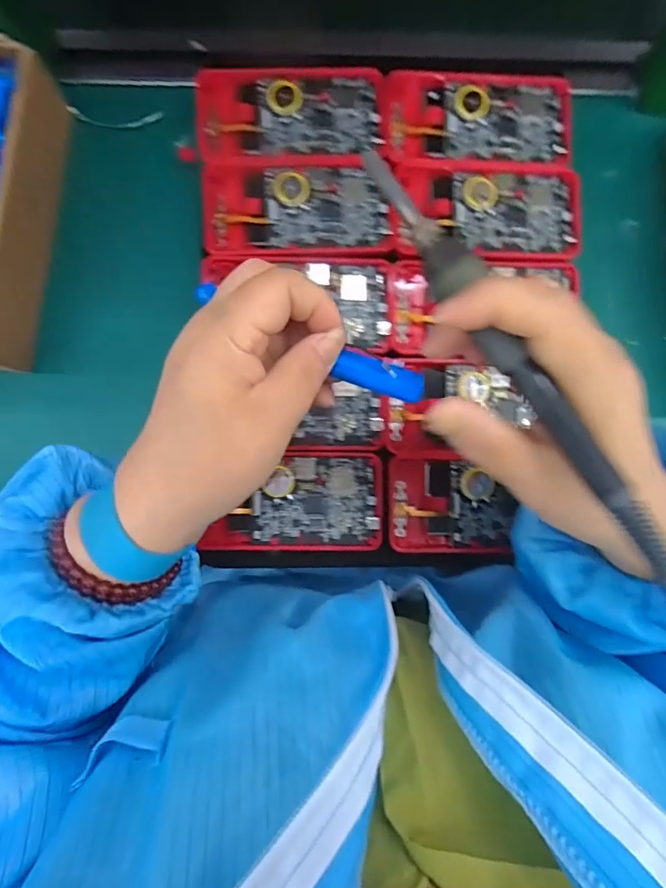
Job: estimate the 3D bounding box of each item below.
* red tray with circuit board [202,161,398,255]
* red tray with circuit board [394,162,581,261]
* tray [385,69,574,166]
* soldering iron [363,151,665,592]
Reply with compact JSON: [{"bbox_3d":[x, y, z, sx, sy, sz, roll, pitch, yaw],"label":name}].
[{"bbox_3d":[-0.023,-0.156,0.316,0.124,0.011,0.060,-2,87,-2],"label":"red tray with circuit board"},{"bbox_3d":[0.104,-0.155,0.315,0.120,0.009,0.062,-1,87,-2],"label":"red tray with circuit board"},{"bbox_3d":[0.097,-0.221,0.326,0.122,0.025,0.062,0,87,-2],"label":"tray"},{"bbox_3d":[0.064,-0.040,0.180,0.018,0.012,0.191,-29,78,-4],"label":"soldering iron"}]

